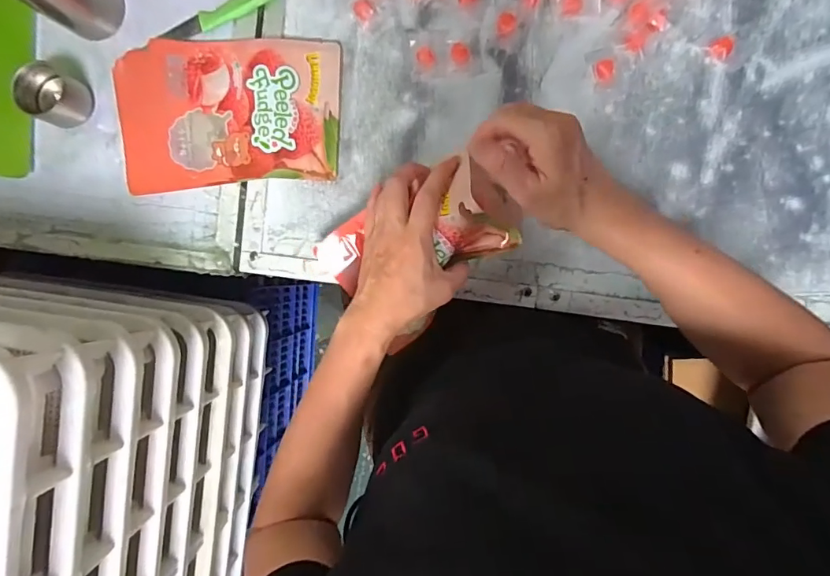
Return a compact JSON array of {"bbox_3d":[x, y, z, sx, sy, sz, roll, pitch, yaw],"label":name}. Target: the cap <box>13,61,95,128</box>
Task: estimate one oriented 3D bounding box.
[{"bbox_3d":[-0.430,-0.227,0.552,0.054,0.053,0.062,23,94,4],"label":"cap"}]

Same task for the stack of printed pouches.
[{"bbox_3d":[-0.224,-0.207,0.550,0.272,0.020,0.167,-1,92,6],"label":"stack of printed pouches"}]

